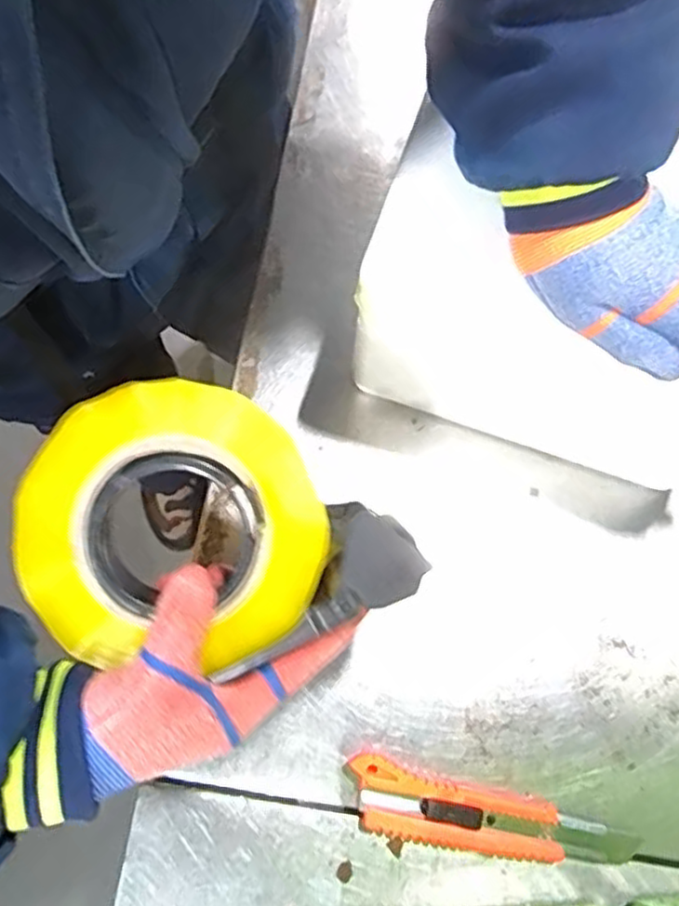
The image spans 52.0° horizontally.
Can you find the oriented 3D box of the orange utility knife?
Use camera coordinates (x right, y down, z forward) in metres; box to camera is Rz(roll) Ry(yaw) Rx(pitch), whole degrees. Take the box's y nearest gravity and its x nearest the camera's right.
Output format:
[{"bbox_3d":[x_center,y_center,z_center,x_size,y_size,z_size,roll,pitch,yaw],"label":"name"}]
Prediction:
[{"bbox_3d":[0.086,0.206,0.393,0.158,0.016,0.036,10,71,3],"label":"orange utility knife"}]

